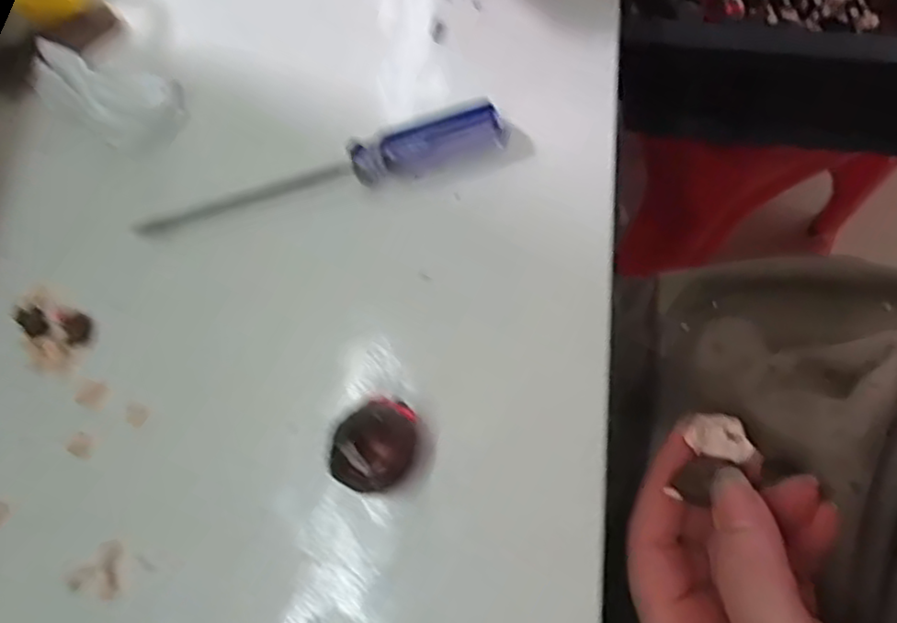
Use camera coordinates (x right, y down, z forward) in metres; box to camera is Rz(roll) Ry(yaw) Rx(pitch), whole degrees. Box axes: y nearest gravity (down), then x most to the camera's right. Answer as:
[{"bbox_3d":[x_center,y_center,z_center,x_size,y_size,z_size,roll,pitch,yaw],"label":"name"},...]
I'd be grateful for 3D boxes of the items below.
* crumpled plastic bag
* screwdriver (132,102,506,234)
[{"bbox_3d":[-0.123,-0.081,0.239,0.056,0.013,0.031,32,79,11],"label":"crumpled plastic bag"},{"bbox_3d":[-0.042,-0.044,0.225,0.126,0.011,0.017,-20,74,-2],"label":"screwdriver"}]

